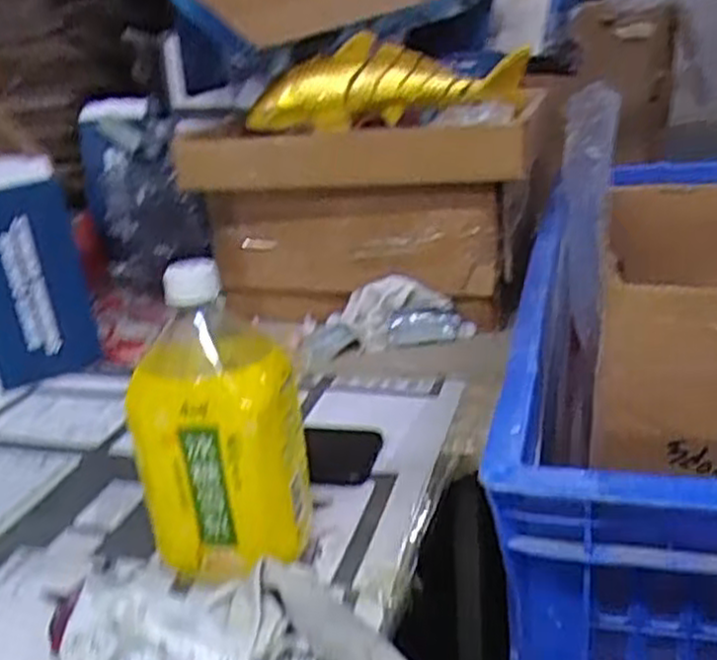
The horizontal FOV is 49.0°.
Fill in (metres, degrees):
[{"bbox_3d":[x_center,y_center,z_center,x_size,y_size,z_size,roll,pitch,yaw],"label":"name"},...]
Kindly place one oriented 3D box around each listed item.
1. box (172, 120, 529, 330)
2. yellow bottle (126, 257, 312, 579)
[{"bbox_3d":[-0.005,-0.105,0.858,0.368,0.224,0.134,1,22,15],"label":"box"},{"bbox_3d":[-0.086,0.063,0.497,0.092,0.193,0.077,-1,21,10],"label":"yellow bottle"}]

